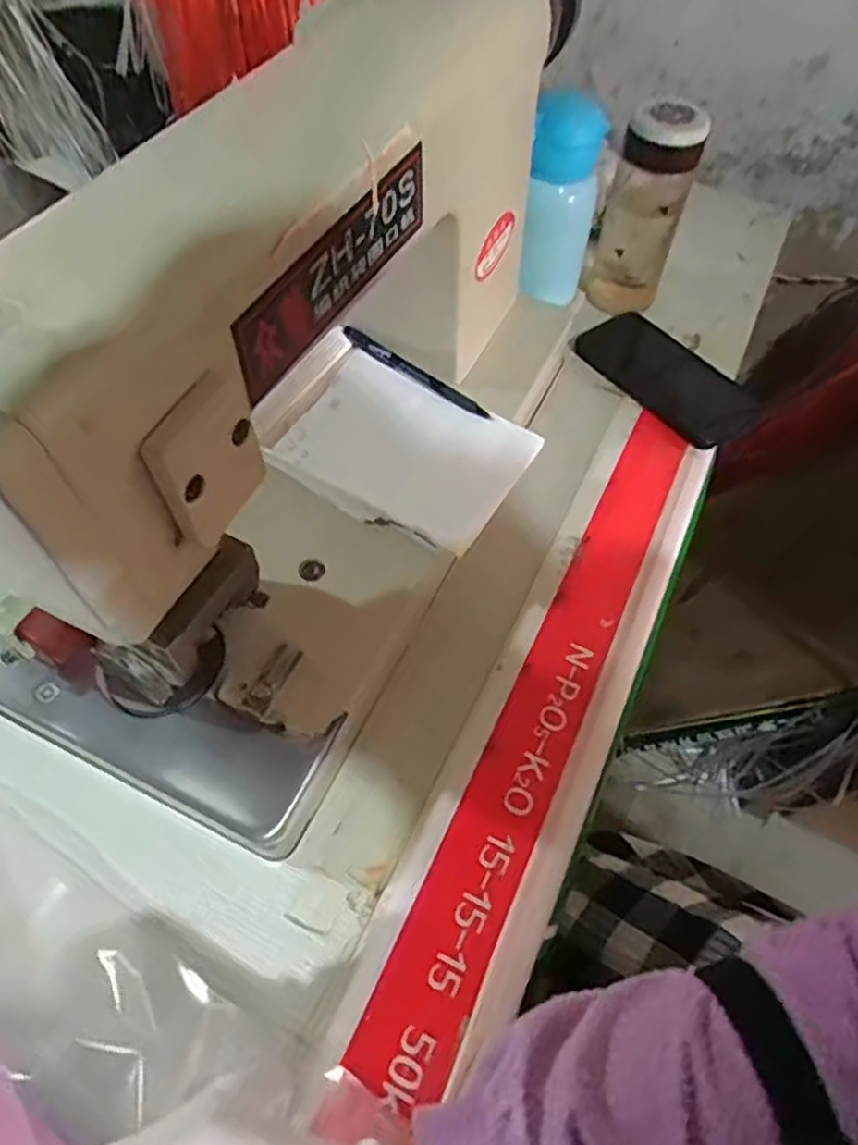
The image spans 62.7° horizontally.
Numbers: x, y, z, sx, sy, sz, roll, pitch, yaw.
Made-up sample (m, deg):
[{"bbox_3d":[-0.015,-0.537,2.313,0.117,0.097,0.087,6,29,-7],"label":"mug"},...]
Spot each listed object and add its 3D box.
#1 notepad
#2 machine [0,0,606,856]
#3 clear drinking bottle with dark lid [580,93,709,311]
[{"bbox_3d":[-0.028,-0.096,0.530,0.188,0.028,0.131,29,61,11],"label":"notepad"},{"bbox_3d":[-0.035,-0.136,0.441,0.243,0.312,0.523,27,61,14],"label":"machine"},{"bbox_3d":[0.194,-0.326,0.645,0.074,0.169,0.061,15,60,9],"label":"clear drinking bottle with dark lid"}]

